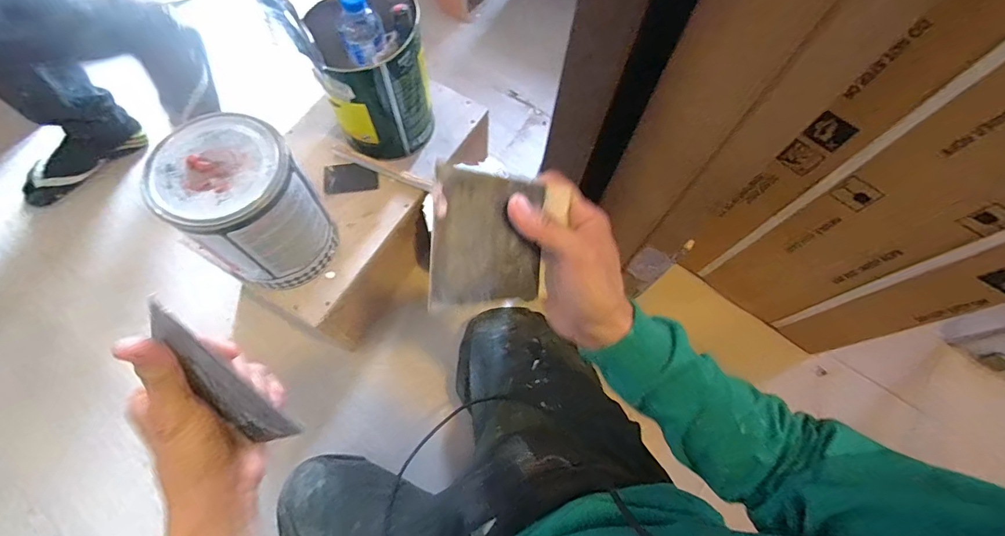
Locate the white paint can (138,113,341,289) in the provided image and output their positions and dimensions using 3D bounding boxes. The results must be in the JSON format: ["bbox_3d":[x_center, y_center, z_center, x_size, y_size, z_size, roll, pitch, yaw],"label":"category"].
[{"bbox_3d":[-0.336,-0.081,0.596,0.146,0.194,0.150,1,68,-3],"label":"white paint can"}]

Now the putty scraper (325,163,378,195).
[{"bbox_3d":[-0.255,-0.152,0.738,0.088,0.004,0.058,-8,69,-1],"label":"putty scraper"}]

